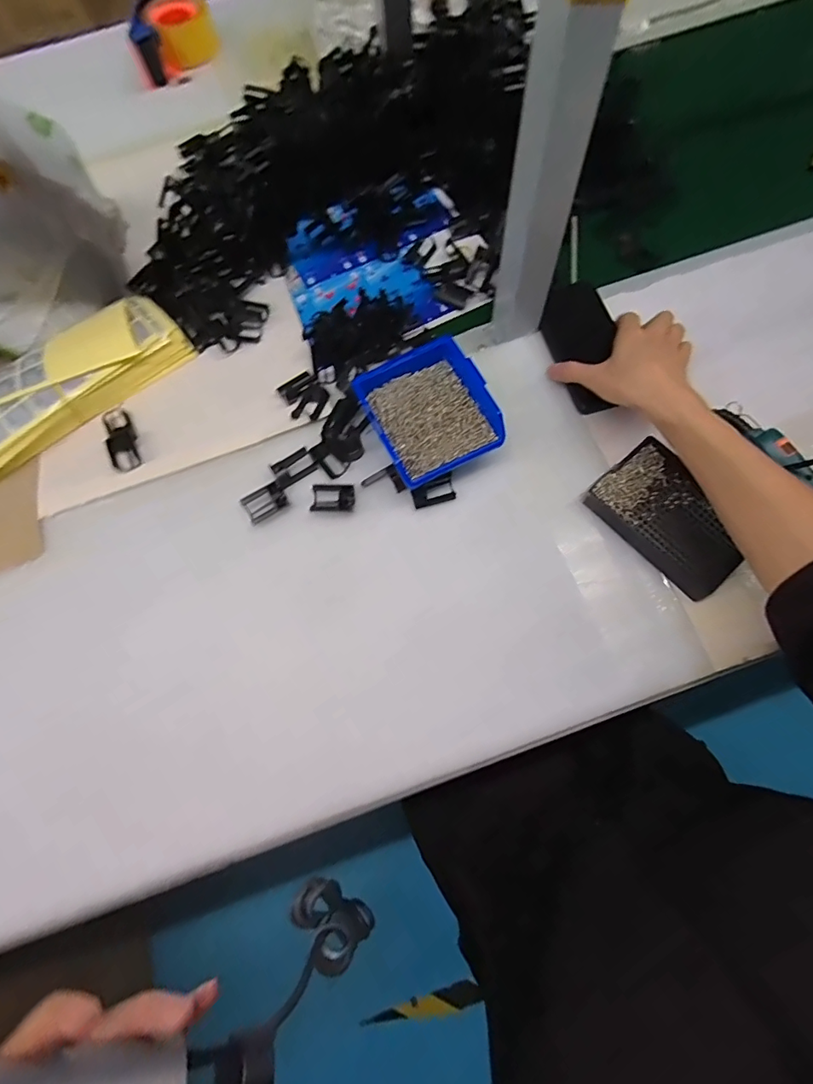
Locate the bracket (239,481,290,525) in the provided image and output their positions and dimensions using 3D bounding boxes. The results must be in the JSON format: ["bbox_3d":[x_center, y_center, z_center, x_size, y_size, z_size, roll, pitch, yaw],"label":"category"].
[{"bbox_3d":[-0.143,-0.040,0.489,0.042,0.011,0.026,-31,71,-10],"label":"bracket"}]

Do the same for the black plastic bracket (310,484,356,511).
[{"bbox_3d":[-0.074,-0.045,0.491,0.044,0.006,0.028,1,69,2],"label":"black plastic bracket"}]

